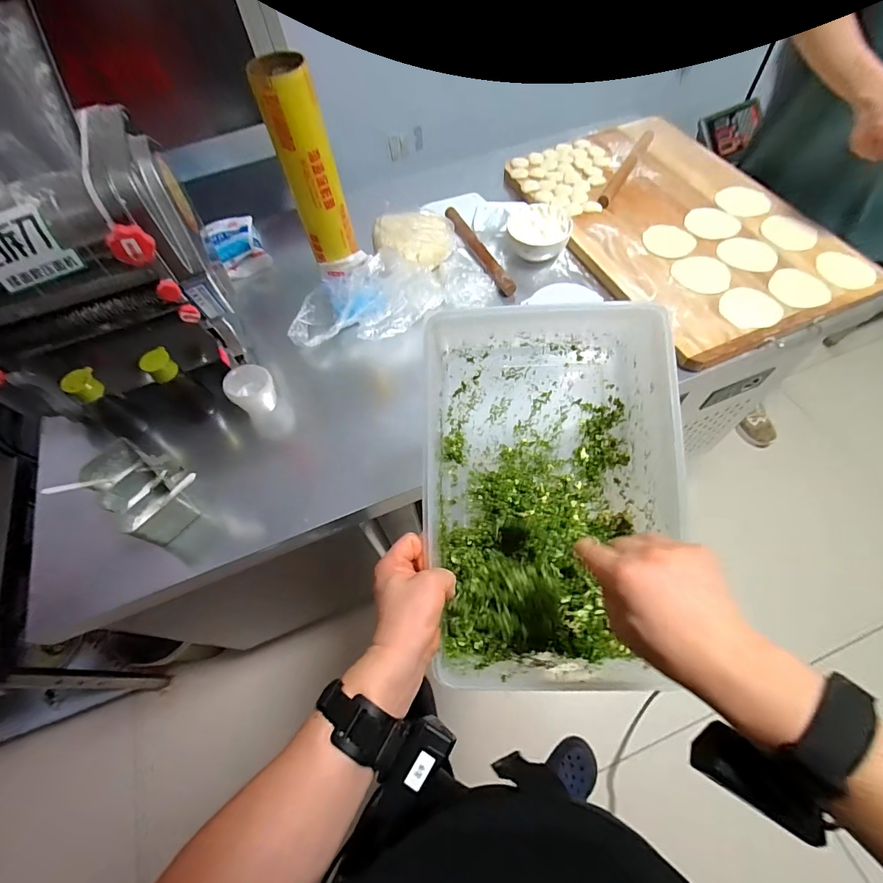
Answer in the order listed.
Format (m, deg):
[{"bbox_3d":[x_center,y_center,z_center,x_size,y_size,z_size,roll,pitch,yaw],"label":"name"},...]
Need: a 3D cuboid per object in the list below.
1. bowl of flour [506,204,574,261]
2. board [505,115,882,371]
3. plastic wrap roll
[{"bbox_3d":[0.192,-0.412,0.858,0.116,0.062,0.112,-1,62,2],"label":"bowl of flour"},{"bbox_3d":[0.458,-0.449,0.862,0.442,0.043,0.659,-22,64,-9],"label":"board"},{"bbox_3d":[-0.209,-0.427,0.704,0.084,0.295,0.090,-1,62,2],"label":"plastic wrap roll"}]

